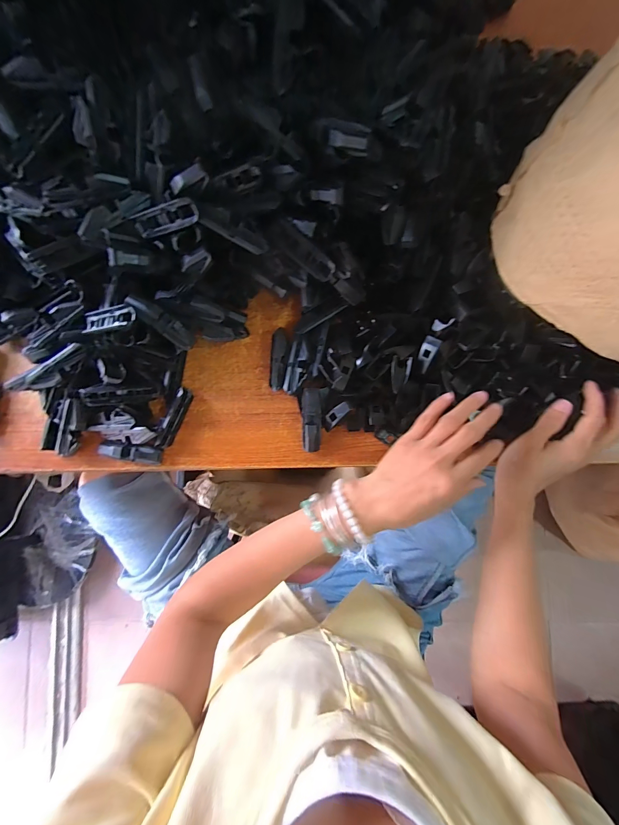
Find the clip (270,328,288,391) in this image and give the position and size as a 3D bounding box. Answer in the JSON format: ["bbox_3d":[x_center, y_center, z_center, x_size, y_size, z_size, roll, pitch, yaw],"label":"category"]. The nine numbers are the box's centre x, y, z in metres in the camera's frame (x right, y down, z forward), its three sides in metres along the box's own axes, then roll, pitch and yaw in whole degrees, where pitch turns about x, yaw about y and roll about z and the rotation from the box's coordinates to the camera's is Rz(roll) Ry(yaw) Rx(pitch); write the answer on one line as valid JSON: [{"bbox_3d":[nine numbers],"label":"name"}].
[{"bbox_3d":[-0.036,-0.062,0.384,0.019,0.015,0.072,4,86,1],"label":"clip"}]

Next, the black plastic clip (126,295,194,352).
[{"bbox_3d":[-0.150,-0.092,0.335,0.073,0.018,0.021,39,87,-29],"label":"black plastic clip"}]

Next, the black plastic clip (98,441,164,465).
[{"bbox_3d":[-0.209,0.045,0.381,0.074,0.020,0.020,10,86,2],"label":"black plastic clip"}]

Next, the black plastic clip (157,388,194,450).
[{"bbox_3d":[-0.156,0.007,0.382,0.012,0.021,0.072,21,87,2],"label":"black plastic clip"}]

